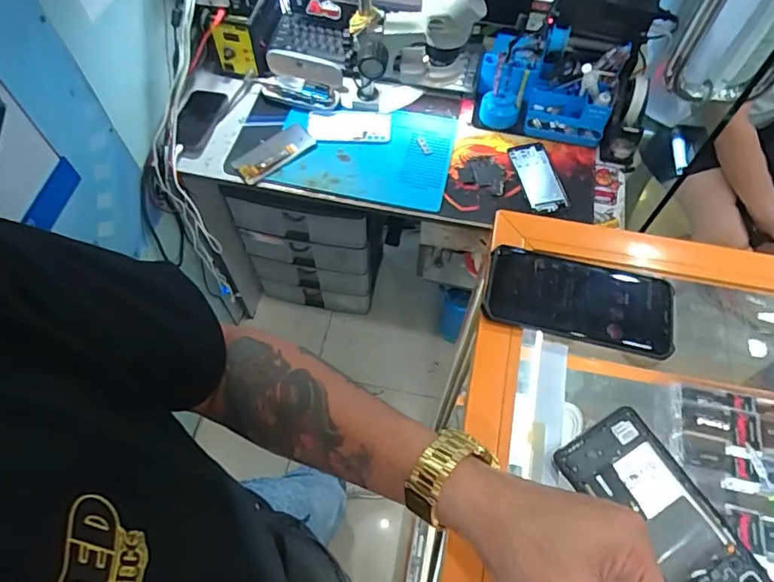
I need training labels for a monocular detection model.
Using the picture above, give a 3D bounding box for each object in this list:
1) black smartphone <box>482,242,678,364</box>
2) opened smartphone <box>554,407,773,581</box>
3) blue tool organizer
[{"bbox_3d":[0.159,0.006,0.437,0.151,0.012,0.074,12,63,6],"label":"black smartphone"},{"bbox_3d":[0.193,0.160,0.360,0.074,0.006,0.155,-28,66,-14],"label":"opened smartphone"},{"bbox_3d":[0.304,-0.397,1.012,0.251,0.138,0.150,12,63,6],"label":"blue tool organizer"}]

